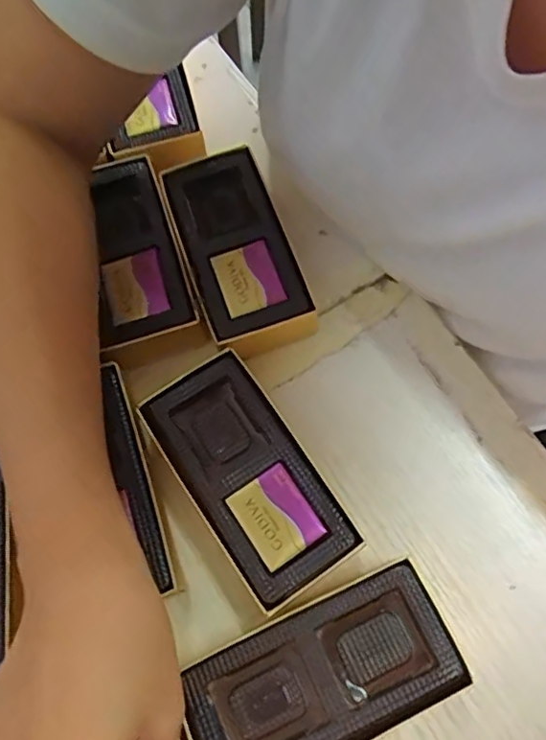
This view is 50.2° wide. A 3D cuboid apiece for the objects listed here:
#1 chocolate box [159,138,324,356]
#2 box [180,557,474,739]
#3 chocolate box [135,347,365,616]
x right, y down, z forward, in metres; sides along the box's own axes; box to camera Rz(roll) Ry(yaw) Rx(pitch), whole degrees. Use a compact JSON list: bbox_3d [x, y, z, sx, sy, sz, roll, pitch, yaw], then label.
[{"bbox_3d":[-0.021,-0.066,0.331,0.055,0.034,0.117,-19,69,-5],"label":"chocolate box"},{"bbox_3d":[0.020,0.133,0.255,0.114,0.034,0.054,-24,70,-7],"label":"box"},{"bbox_3d":[-0.012,0.052,0.288,0.056,0.032,0.115,-33,71,-10],"label":"chocolate box"}]

